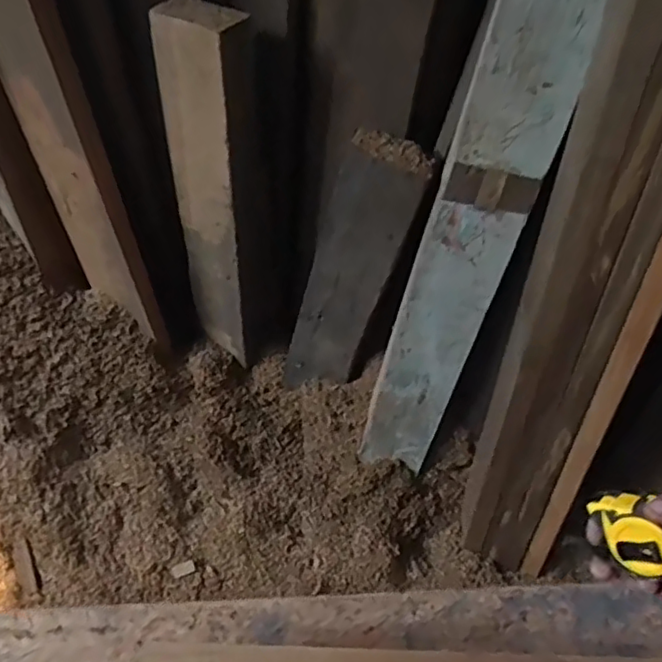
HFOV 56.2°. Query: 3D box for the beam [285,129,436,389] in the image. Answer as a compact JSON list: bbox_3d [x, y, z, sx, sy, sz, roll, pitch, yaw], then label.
[{"bbox_3d":[0.027,-0.066,1.033,0.071,0.540,0.138,-28,61,-38],"label":"beam"}]

